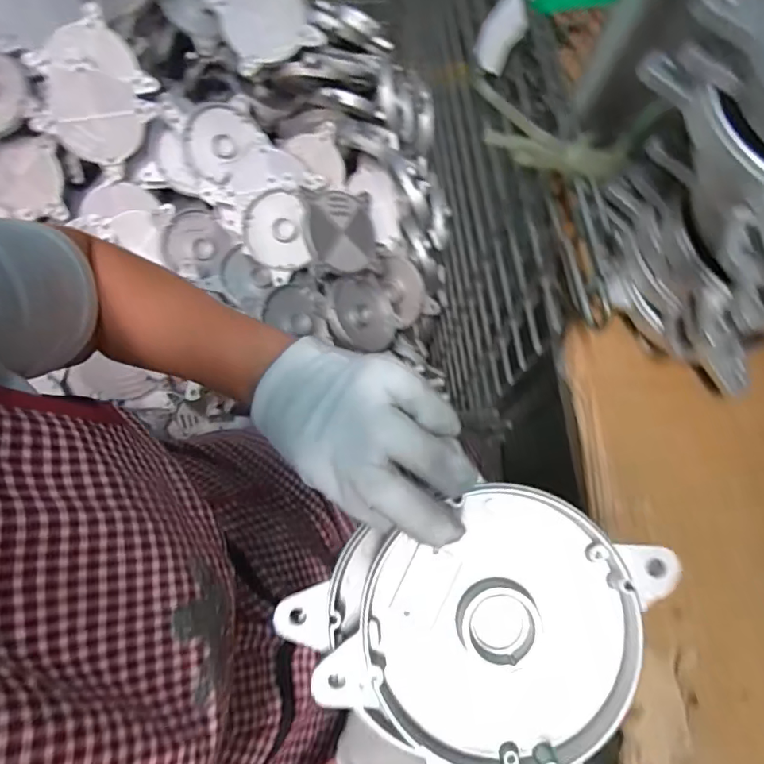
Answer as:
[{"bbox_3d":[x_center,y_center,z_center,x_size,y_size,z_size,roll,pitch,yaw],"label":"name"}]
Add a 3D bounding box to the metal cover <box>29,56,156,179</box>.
[{"bbox_3d":[-0.471,-0.432,0.824,0.148,0.034,0.138,34,111,-19],"label":"metal cover"}]

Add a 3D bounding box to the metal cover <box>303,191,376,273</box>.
[{"bbox_3d":[-0.065,-0.258,0.877,0.128,0.023,0.135,-13,97,-33],"label":"metal cover"}]

